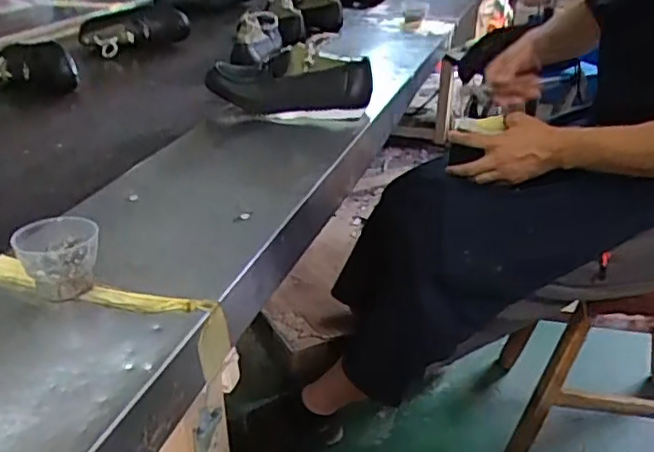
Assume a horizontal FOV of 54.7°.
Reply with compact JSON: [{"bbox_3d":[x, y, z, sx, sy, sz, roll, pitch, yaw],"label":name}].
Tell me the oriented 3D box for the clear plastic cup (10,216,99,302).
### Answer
[{"bbox_3d":[-0.219,0.026,0.516,0.066,0.051,0.061,-15,33,-23],"label":"clear plastic cup"}]

